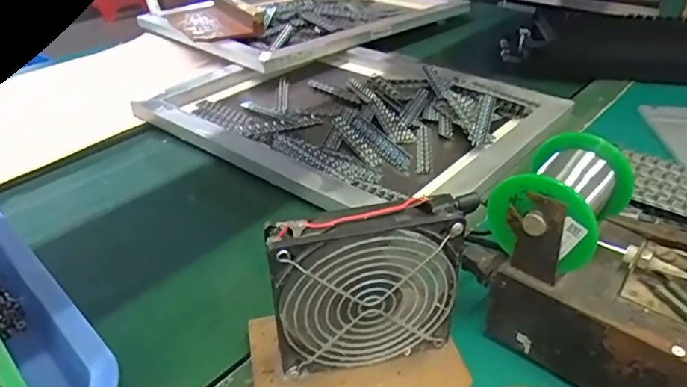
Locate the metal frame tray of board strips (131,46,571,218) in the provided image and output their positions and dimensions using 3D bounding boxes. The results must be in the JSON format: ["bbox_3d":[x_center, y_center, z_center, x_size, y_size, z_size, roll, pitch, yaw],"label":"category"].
[{"bbox_3d":[0.003,-0.116,0.702,0.469,0.032,0.359,25,41,33],"label":"metal frame tray of board strips"}]

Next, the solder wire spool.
[{"bbox_3d":[0.147,0.006,0.355,0.069,0.075,0.084,24,41,32],"label":"solder wire spool"}]

